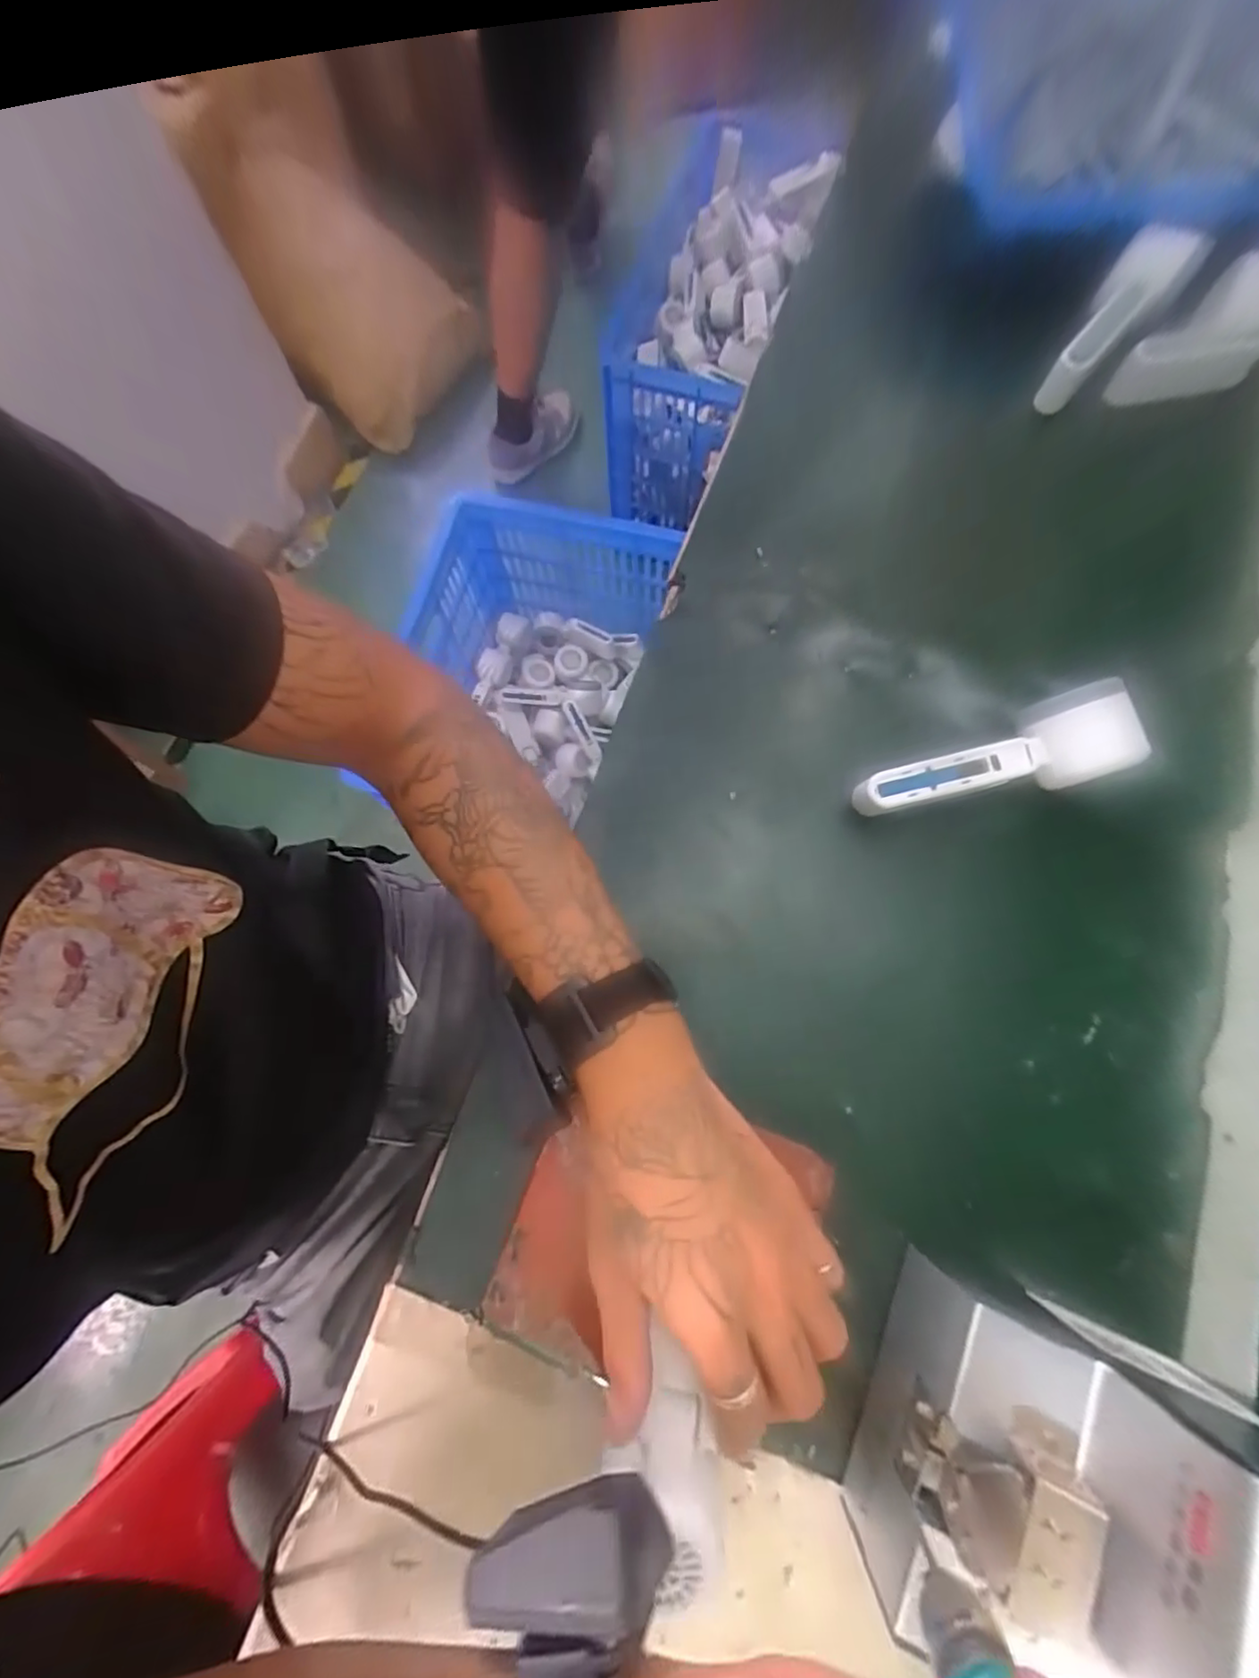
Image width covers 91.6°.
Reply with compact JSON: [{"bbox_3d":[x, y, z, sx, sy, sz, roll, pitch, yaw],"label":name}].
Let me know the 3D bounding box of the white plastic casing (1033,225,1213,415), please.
[{"bbox_3d":[0.376,-0.409,0.473,0.050,0.044,0.148,42,101,11],"label":"white plastic casing"}]

